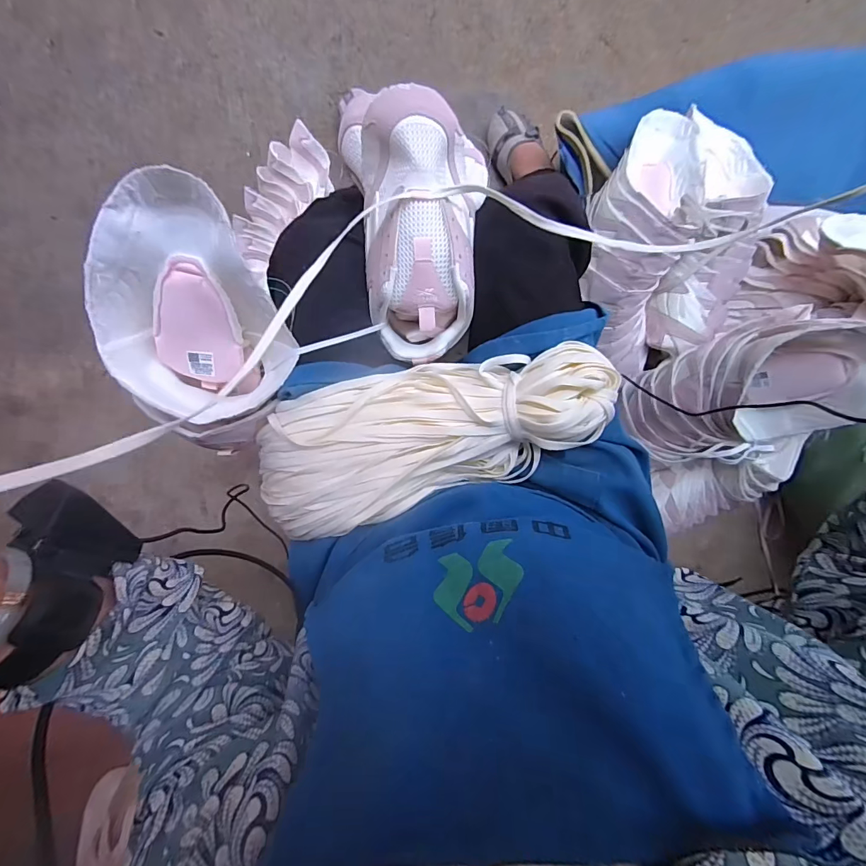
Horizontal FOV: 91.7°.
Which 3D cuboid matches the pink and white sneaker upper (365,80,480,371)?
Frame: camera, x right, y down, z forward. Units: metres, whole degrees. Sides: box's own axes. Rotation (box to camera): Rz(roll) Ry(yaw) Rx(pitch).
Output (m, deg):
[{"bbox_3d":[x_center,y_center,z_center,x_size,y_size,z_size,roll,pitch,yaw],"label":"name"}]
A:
[{"bbox_3d":[-0.009,-0.190,0.406,0.115,0.077,0.237,-3,110,-4],"label":"pink and white sneaker upper"}]

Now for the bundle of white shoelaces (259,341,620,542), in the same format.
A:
[{"bbox_3d":[-0.010,0.002,0.407,0.344,0.079,0.135,-16,97,10],"label":"bundle of white shoelaces"}]

